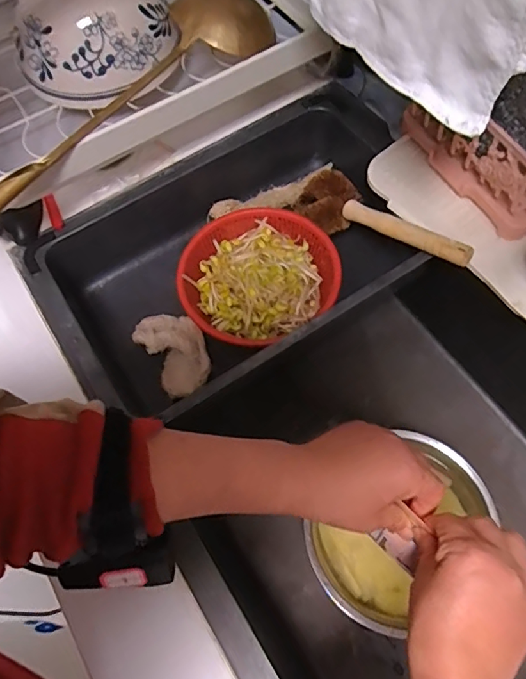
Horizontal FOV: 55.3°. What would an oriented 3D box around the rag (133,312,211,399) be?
[{"bbox_3d":[-0.092,0.009,0.532,0.063,0.024,0.102,-32,66,-12],"label":"rag"}]

